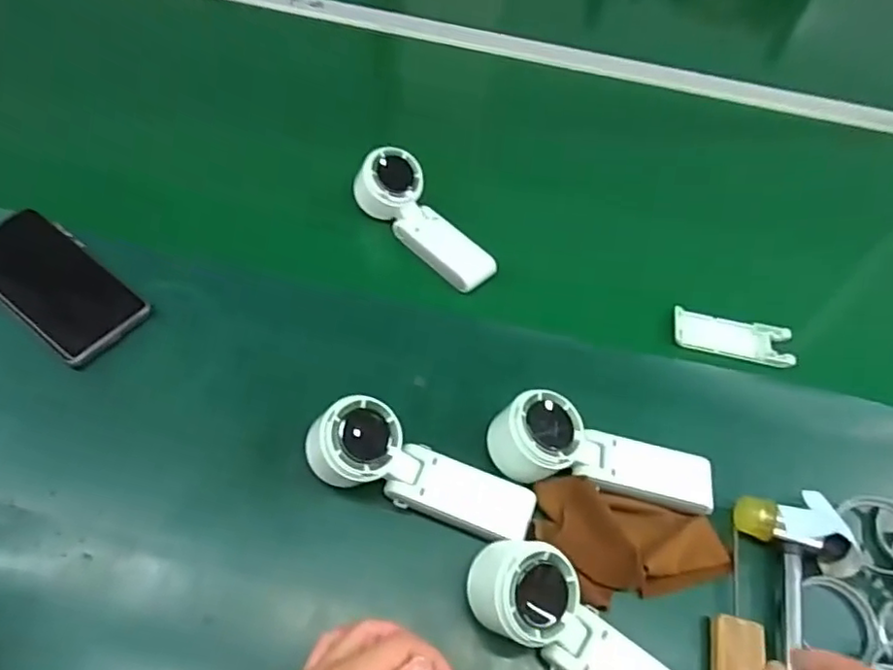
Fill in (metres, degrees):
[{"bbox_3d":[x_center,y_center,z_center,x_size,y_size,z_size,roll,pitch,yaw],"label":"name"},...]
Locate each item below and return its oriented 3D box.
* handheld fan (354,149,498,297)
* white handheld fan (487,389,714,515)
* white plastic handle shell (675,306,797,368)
[{"bbox_3d":[-0.018,-0.106,0.584,0.052,0.049,0.157,-38,80,-26],"label":"handheld fan"},{"bbox_3d":[0.117,0.084,0.440,0.169,0.050,0.055,10,55,1],"label":"white handheld fan"},{"bbox_3d":[0.263,0.003,0.553,0.106,0.008,0.045,10,55,1],"label":"white plastic handle shell"}]

